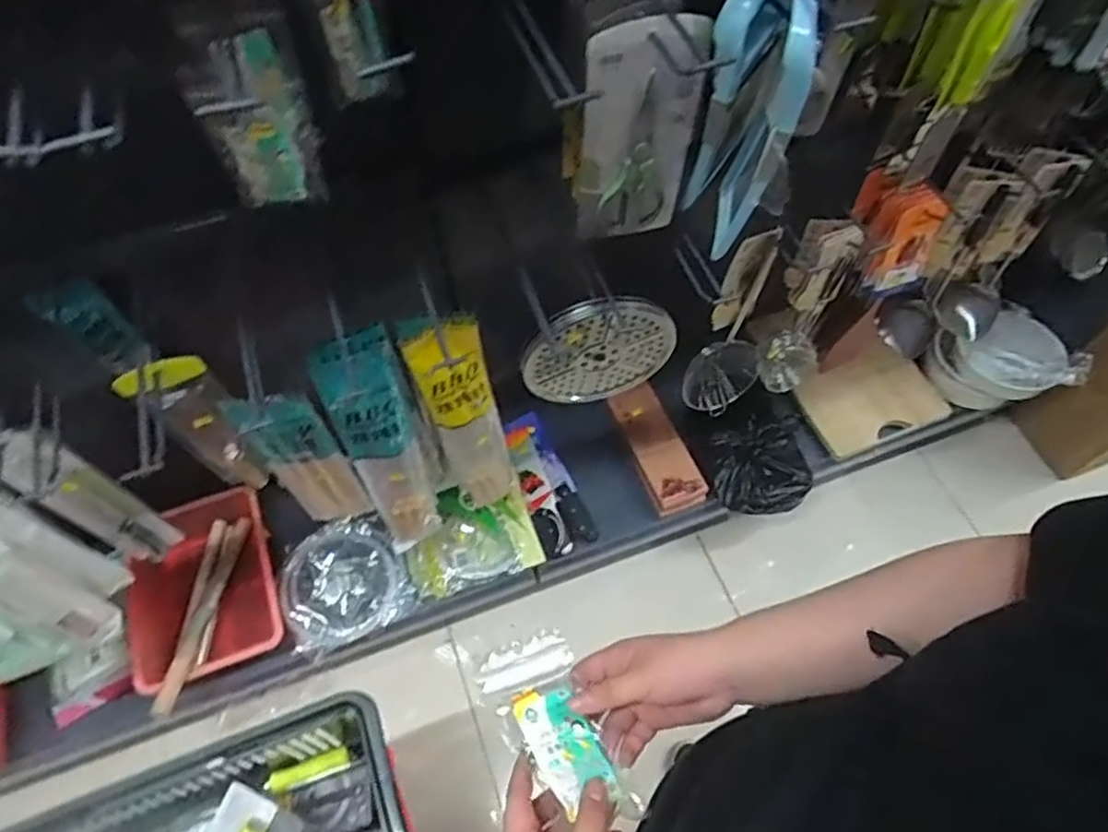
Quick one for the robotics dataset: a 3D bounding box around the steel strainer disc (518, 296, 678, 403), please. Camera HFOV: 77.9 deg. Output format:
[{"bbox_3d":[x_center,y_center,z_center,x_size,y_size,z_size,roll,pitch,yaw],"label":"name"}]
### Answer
[{"bbox_3d":[0.059,-0.085,0.936,0.201,0.209,0.025,-7,61,-4],"label":"steel strainer disc"}]

